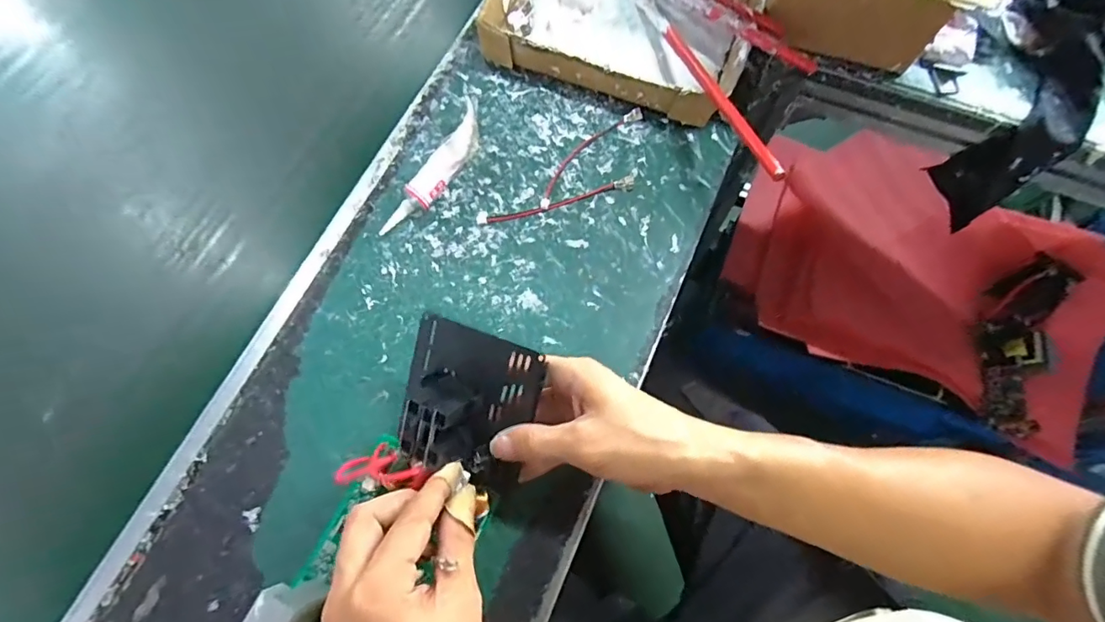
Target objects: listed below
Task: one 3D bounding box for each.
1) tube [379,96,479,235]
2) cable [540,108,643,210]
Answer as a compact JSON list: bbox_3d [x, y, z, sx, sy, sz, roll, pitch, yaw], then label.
[{"bbox_3d":[-0.093,-0.115,0.407,0.024,0.035,0.130,29,74,10],"label":"tube"},{"bbox_3d":[0.029,-0.138,0.431,0.024,0.006,0.129,41,76,13],"label":"cable"}]

